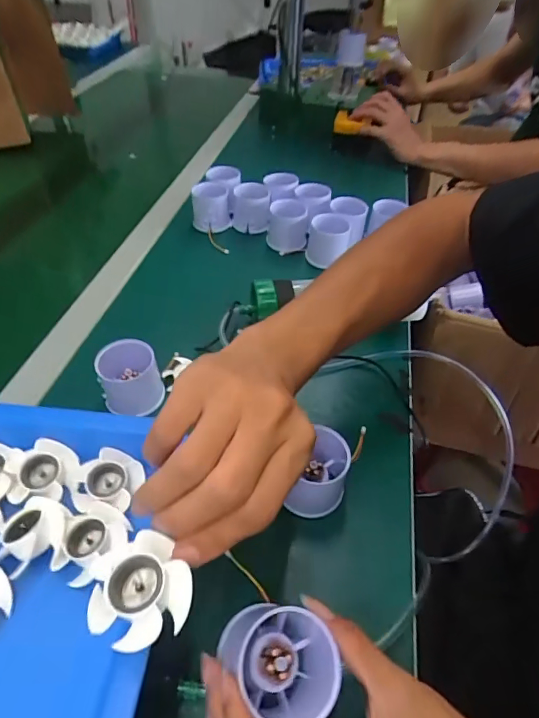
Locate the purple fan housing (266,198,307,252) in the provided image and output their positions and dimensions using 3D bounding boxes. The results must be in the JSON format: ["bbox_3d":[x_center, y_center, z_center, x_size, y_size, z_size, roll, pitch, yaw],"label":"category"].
[{"bbox_3d":[0.024,-0.183,0.621,0.053,0.056,0.052,2,46,1],"label":"purple fan housing"}]

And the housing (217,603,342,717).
[{"bbox_3d":[0.006,0.159,0.243,0.053,0.051,0.064,-26,51,-24],"label":"housing"}]

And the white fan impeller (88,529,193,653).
[{"bbox_3d":[-0.056,0.100,0.195,0.040,0.018,0.042,0,46,0],"label":"white fan impeller"}]

